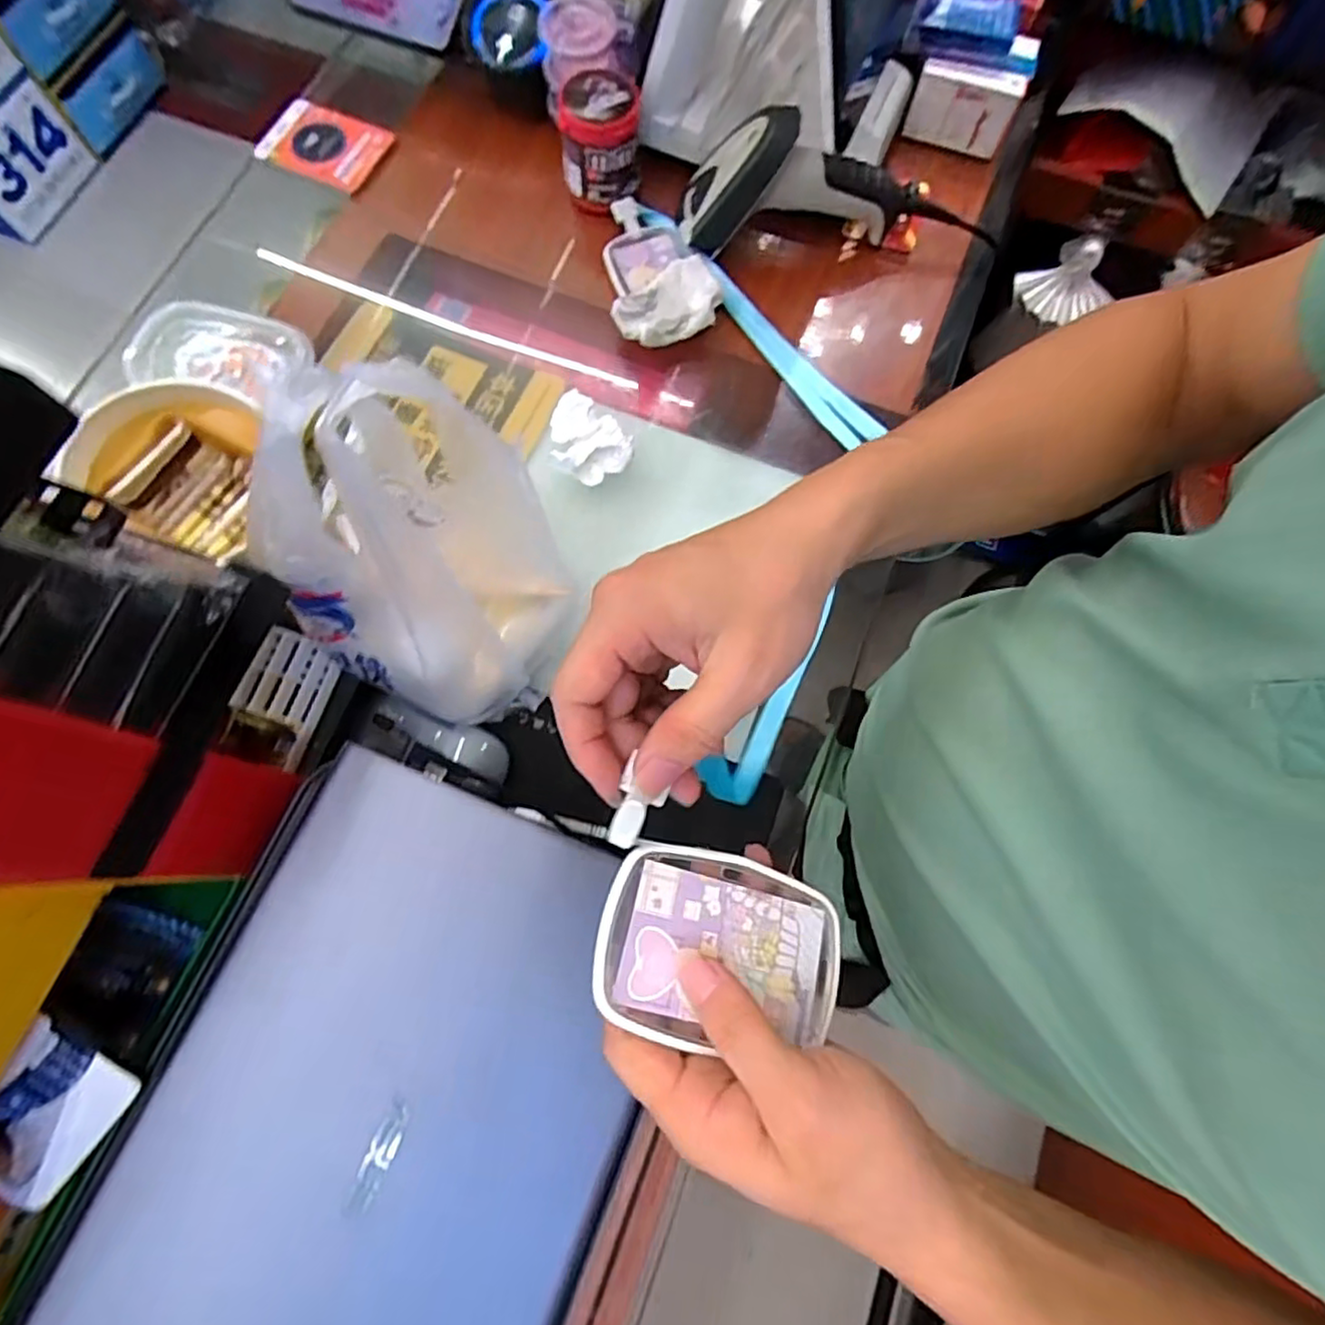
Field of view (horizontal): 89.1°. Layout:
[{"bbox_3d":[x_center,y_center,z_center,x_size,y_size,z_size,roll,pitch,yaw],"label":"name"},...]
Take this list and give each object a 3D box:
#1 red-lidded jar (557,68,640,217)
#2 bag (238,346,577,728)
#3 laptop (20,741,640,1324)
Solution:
[{"bbox_3d":[-0.052,-0.445,0.576,0.065,0.076,0.065,1,74,-2],"label":"red-lidded jar"},{"bbox_3d":[-0.125,-0.057,0.351,0.115,0.190,0.131,34,76,7],"label":"bag"},{"bbox_3d":[-0.143,0.251,0.354,0.239,0.025,0.354,25,74,-11],"label":"laptop"}]

